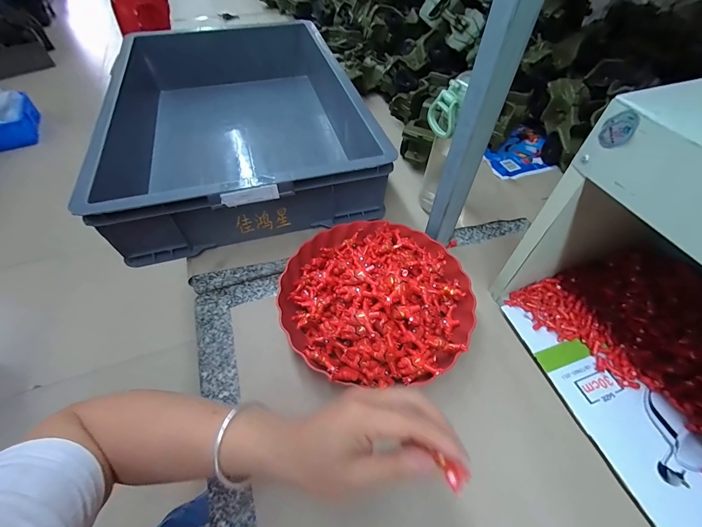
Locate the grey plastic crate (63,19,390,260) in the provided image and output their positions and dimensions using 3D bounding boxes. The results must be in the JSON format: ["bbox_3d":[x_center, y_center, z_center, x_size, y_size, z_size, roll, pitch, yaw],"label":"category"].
[{"bbox_3d":[-0.226,-0.304,0.651,0.418,0.141,0.646,-14,55,-12],"label":"grey plastic crate"}]

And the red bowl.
[{"bbox_3d":[0.032,0.034,0.415,0.232,0.088,0.240,1,53,-1],"label":"red bowl"}]

